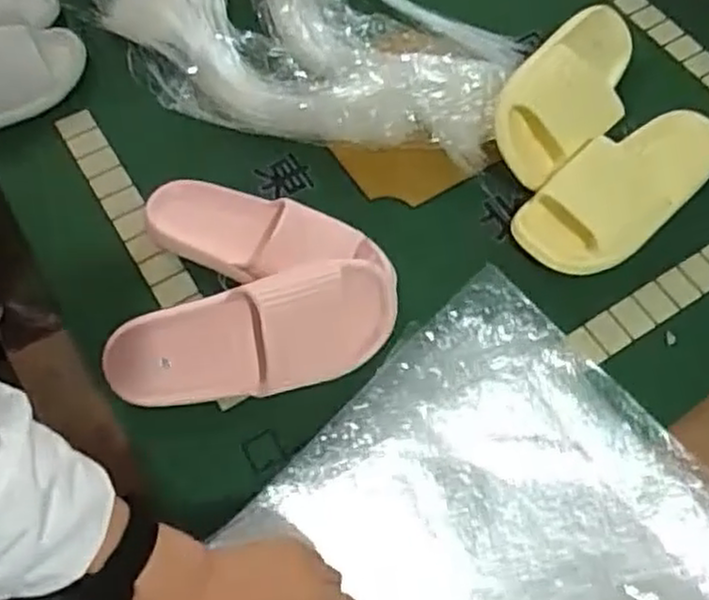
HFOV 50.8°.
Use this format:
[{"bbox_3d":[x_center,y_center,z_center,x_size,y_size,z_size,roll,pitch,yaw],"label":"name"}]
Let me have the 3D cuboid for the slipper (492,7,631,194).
[{"bbox_3d":[0.233,-0.225,0.794,0.112,0.062,0.239,32,67,14],"label":"slipper"}]

